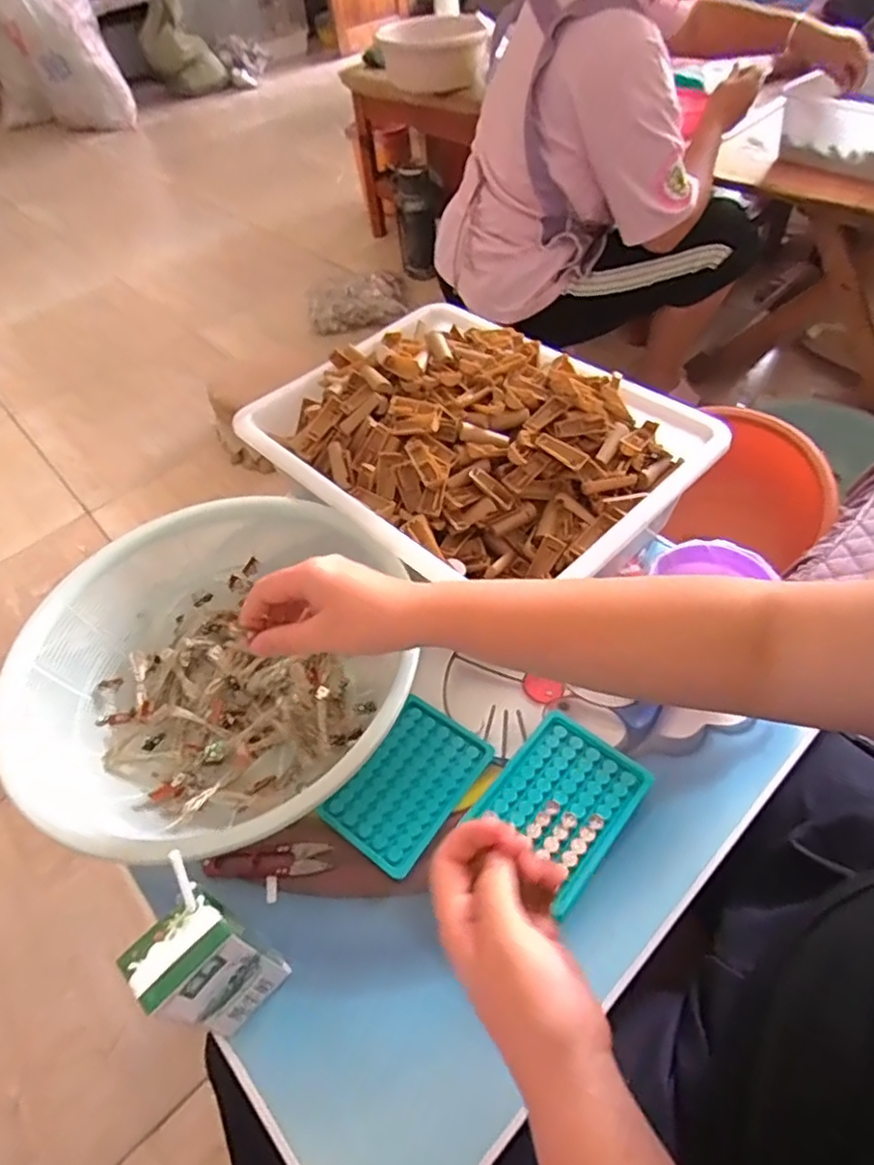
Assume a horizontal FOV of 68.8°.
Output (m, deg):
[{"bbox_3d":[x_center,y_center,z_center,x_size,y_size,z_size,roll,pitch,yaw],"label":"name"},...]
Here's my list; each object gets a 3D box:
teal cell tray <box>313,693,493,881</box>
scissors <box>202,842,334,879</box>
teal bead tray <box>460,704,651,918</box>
[{"bbox_3d":[-0.024,0.166,0.533,0.087,0.009,0.130,28,59,26],"label":"teal cell tray"},{"bbox_3d":[-0.134,0.221,0.505,0.100,0.004,0.023,-6,50,1],"label":"scissors"},{"bbox_3d":[0.094,0.167,0.492,0.096,0.009,0.124,31,60,27],"label":"teal bead tray"}]

